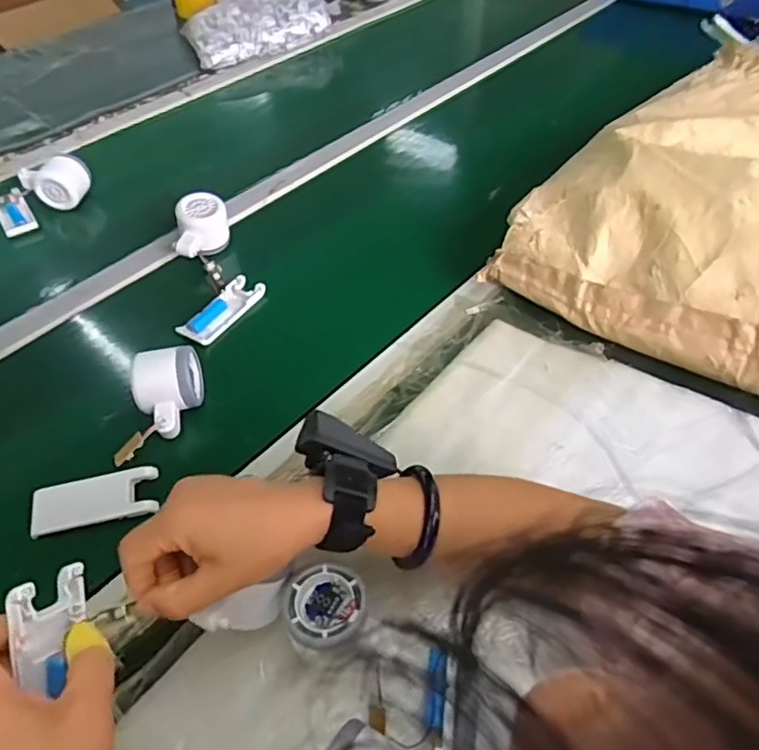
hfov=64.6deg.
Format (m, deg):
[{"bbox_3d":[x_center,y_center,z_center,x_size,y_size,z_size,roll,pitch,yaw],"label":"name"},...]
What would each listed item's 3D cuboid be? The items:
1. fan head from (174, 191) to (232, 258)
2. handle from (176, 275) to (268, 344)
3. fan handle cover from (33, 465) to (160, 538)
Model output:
[{"bbox_3d":[-0.209,-0.172,0.709,0.056,0.057,0.067,-6,49,-2],"label":"fan head"},{"bbox_3d":[-0.170,-0.070,0.654,0.043,0.012,0.102,23,54,21],"label":"handle"},{"bbox_3d":[-0.235,0.104,0.496,0.100,0.007,0.039,-12,82,-5],"label":"fan handle cover"}]

